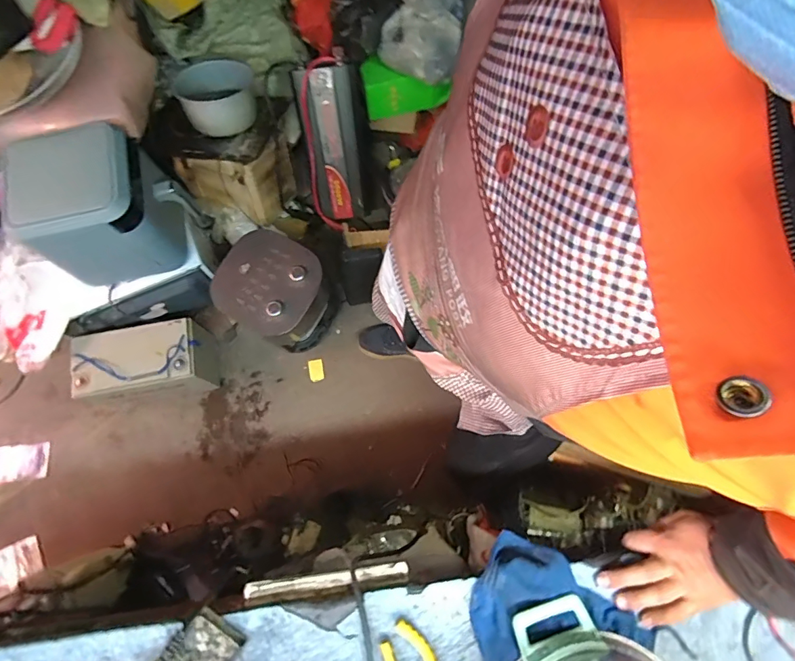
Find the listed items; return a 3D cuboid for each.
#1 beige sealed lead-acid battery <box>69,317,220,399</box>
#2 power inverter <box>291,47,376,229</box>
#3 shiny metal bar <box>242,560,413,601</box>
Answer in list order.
[{"bbox_3d":[-0.744,0.100,1.355,0.337,0.225,0.202,-12,73,-3],"label":"beige sealed lead-acid battery"},{"bbox_3d":[-0.189,-0.596,1.437,0.208,0.480,0.164,-10,38,-3],"label":"power inverter"},{"bbox_3d":[-0.093,0.329,0.594,0.211,0.018,0.016,-7,73,-2],"label":"shiny metal bar"}]

